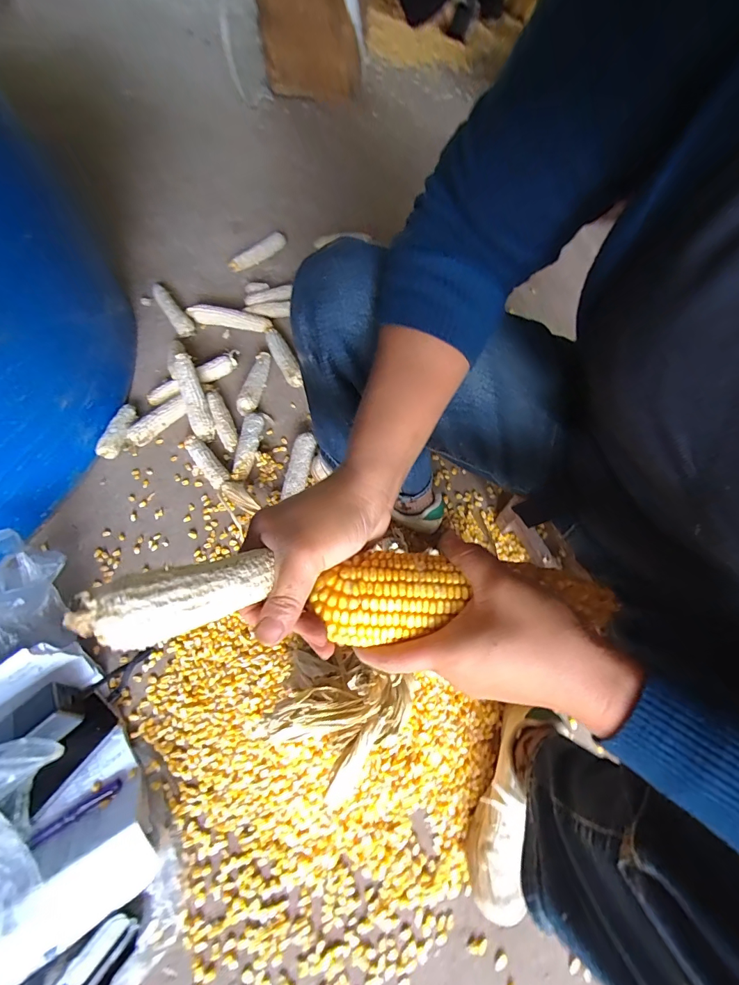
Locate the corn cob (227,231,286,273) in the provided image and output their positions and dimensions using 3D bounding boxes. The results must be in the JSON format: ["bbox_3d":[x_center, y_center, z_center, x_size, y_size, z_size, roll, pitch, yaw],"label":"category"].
[{"bbox_3d":[-0.288,-0.622,1.009,0.038,0.037,0.185,38,70,14],"label":"corn cob"}]

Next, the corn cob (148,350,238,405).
[{"bbox_3d":[-0.360,-0.238,0.798,0.200,0.034,0.040,-31,70,-15],"label":"corn cob"}]

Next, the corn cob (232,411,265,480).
[{"bbox_3d":[-0.231,-0.087,0.744,0.037,0.035,0.146,7,65,1],"label":"corn cob"}]

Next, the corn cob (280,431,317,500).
[{"bbox_3d":[-0.130,-0.047,0.728,0.039,0.040,0.139,10,65,2],"label":"corn cob"}]

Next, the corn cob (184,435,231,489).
[{"bbox_3d":[-0.303,-0.056,0.727,0.037,0.034,0.125,-38,72,-17],"label":"corn cob"}]

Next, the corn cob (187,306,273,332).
[{"bbox_3d":[-0.313,-0.399,0.880,0.183,0.030,0.035,7,65,1],"label":"corn cob"}]

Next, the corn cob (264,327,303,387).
[{"bbox_3d":[-0.189,-0.297,0.848,0.038,0.040,0.171,-25,69,-12],"label":"corn cob"}]

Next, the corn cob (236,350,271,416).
[{"bbox_3d":[-0.233,-0.226,0.808,0.033,0.041,0.164,10,65,3],"label":"corn cob"}]

